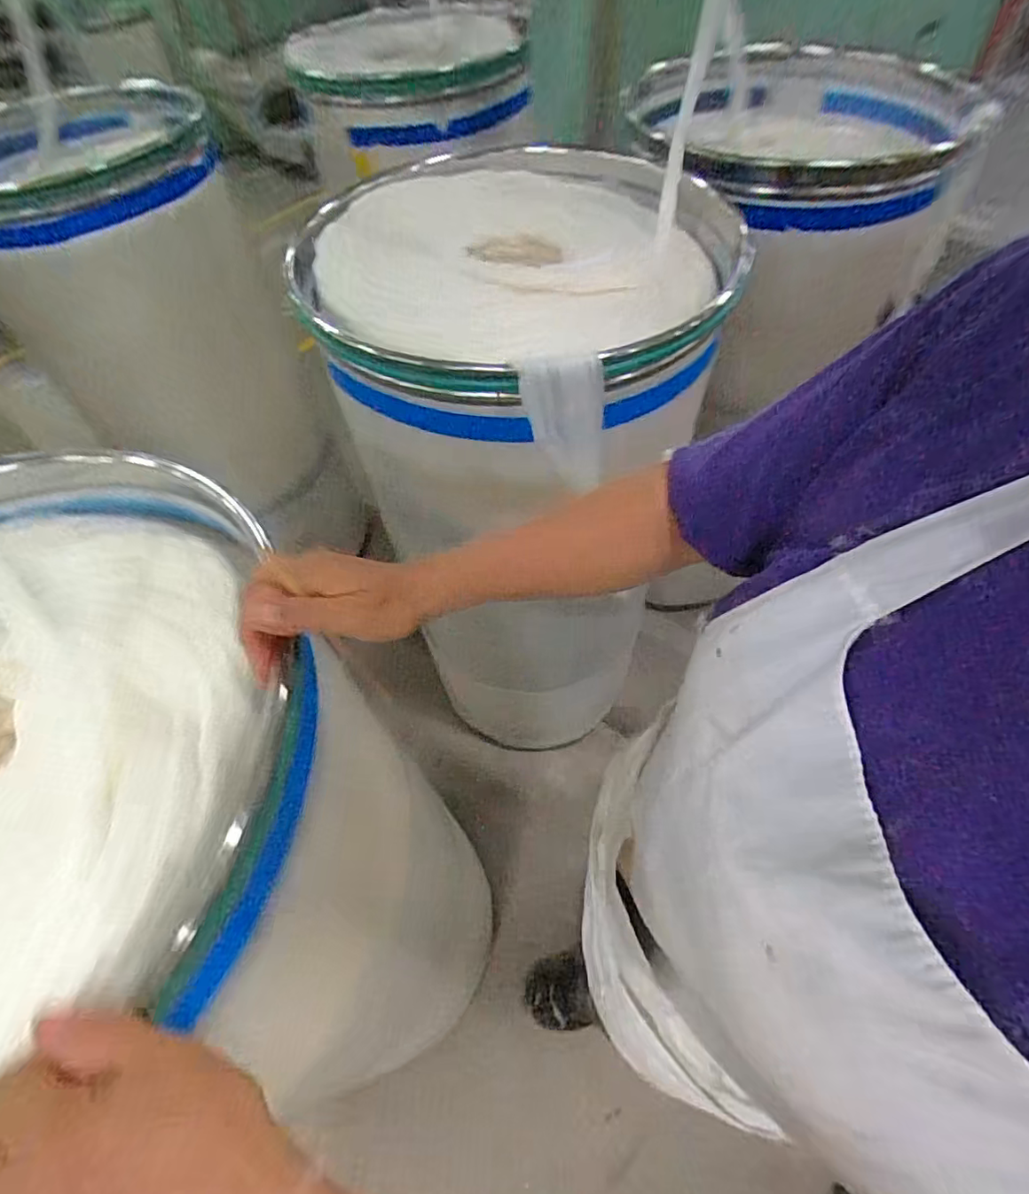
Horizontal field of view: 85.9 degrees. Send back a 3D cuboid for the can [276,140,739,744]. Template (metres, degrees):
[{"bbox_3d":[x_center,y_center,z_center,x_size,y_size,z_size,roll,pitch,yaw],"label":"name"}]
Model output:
[{"bbox_3d":[0.025,-0.144,1.065,0.466,1.041,0.548,12,58,12],"label":"can"}]

